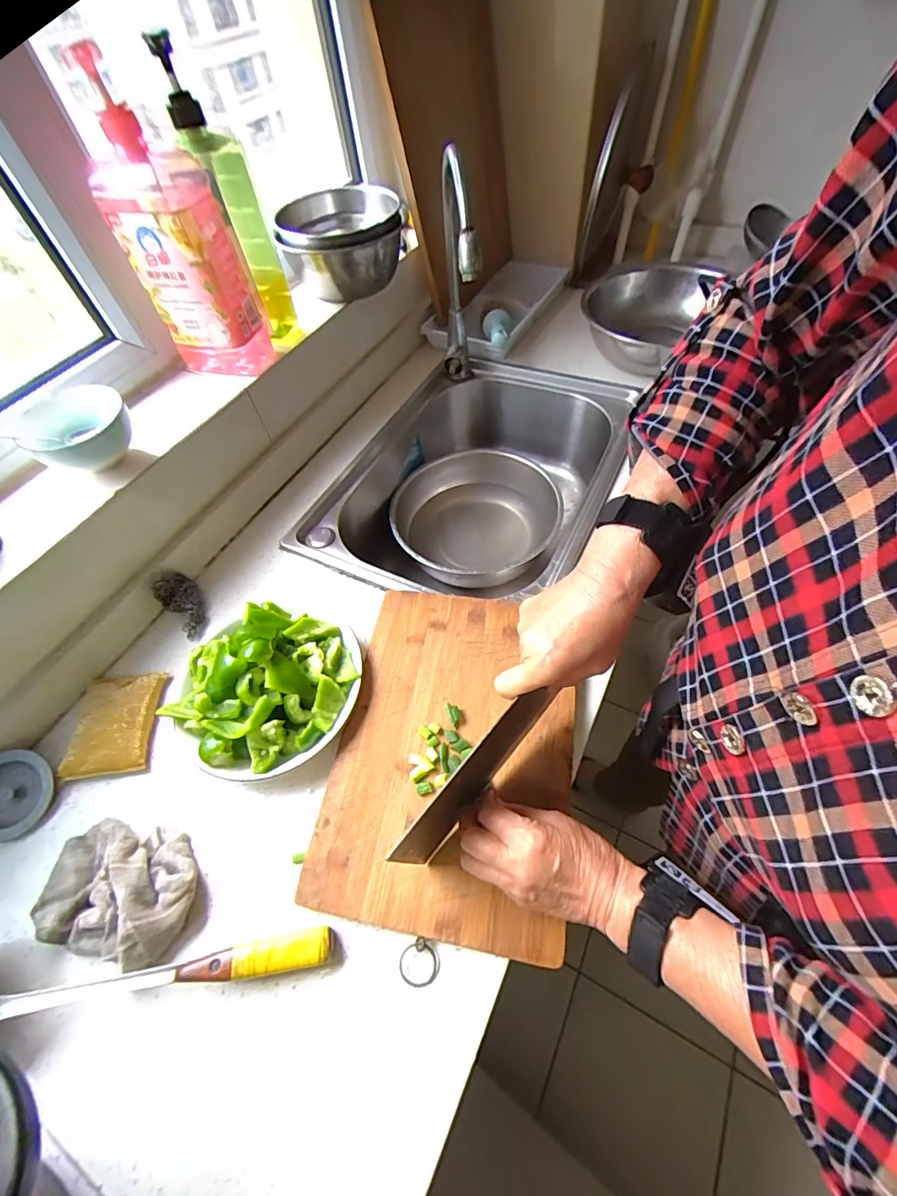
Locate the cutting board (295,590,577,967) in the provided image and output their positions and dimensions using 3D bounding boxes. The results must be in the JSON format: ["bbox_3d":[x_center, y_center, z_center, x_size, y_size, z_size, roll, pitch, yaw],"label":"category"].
[{"bbox_3d":[0.005,0.137,0.447,0.222,0.021,0.317,7,56,9],"label":"cutting board"}]

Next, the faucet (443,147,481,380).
[{"bbox_3d":[0.014,-0.435,0.667,0.053,0.310,0.182,-4,56,1],"label":"faucet"}]

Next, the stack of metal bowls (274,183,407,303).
[{"bbox_3d":[-0.163,-0.564,0.727,0.188,0.103,0.207,-8,56,-2],"label":"stack of metal bowls"}]

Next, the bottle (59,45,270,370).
[{"bbox_3d":[-0.315,-0.417,0.546,0.109,0.268,0.093,12,58,11],"label":"bottle"}]

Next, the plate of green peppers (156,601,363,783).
[{"bbox_3d":[-0.194,0.085,0.466,0.190,0.066,0.173,-2,56,2],"label":"plate of green peppers"}]

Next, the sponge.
[{"bbox_3d":[-0.365,0.134,0.499,0.087,0.018,0.112,-7,56,-2],"label":"sponge"}]

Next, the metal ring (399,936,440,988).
[{"bbox_3d":[-0.024,0.294,0.365,0.031,0.005,0.031,0,75,1],"label":"metal ring"}]

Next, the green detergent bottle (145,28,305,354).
[{"bbox_3d":[-0.263,-0.478,0.575,0.073,0.284,0.083,-21,57,-10],"label":"green detergent bottle"}]

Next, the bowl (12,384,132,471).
[{"bbox_3d":[-0.423,-0.194,0.525,0.109,0.048,0.095,-32,60,-17],"label":"bowl"}]

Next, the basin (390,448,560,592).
[{"bbox_3d":[0.051,-0.139,0.803,0.277,0.093,0.299,-2,56,2],"label":"basin"}]

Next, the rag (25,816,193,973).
[{"bbox_3d":[-0.293,0.253,0.400,0.143,0.036,0.095,7,57,8],"label":"rag"}]

